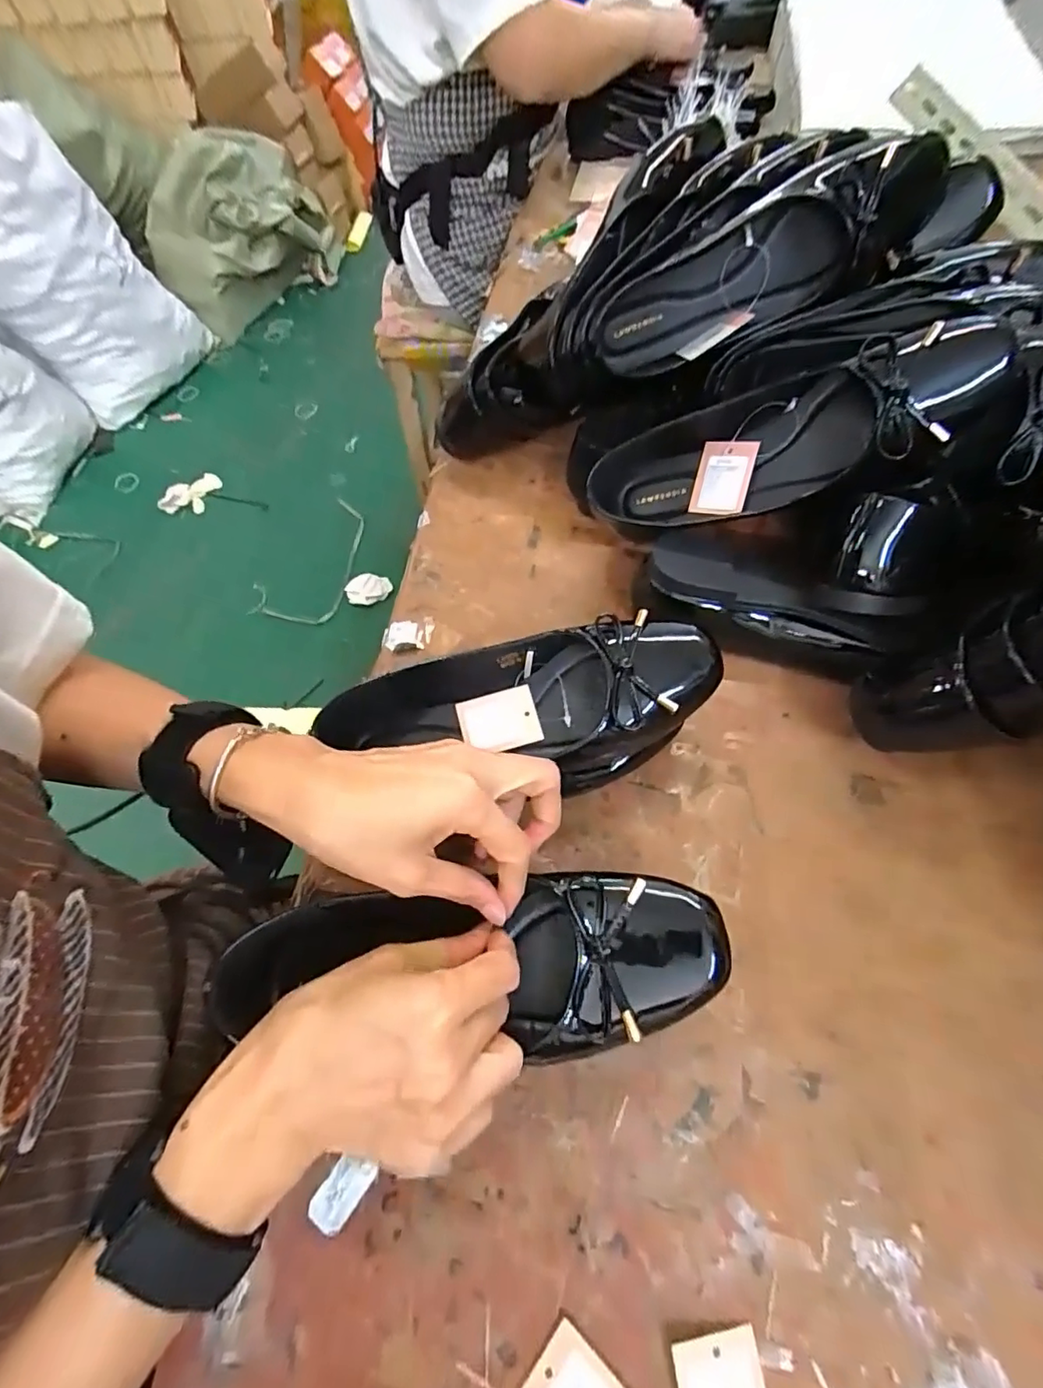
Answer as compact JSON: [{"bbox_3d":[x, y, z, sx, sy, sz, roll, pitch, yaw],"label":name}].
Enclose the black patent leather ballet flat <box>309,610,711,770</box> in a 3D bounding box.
[{"bbox_3d":[0.002,0.006,0.363,0.239,0.053,0.076,-8,61,2],"label":"black patent leather ballet flat"}]

